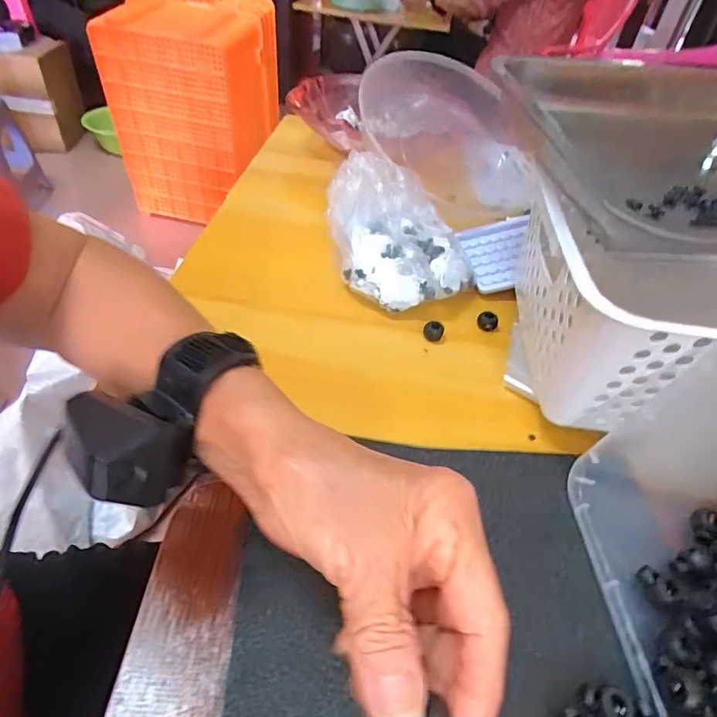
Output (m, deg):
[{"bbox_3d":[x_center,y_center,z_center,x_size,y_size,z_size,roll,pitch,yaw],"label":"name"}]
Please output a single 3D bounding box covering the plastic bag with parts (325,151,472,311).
[{"bbox_3d":[0.027,-0.131,0.462,0.110,0.063,0.189,-10,47,-17],"label":"plastic bag with parts"}]

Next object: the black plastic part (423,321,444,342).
[{"bbox_3d":[0.064,-0.024,0.404,0.016,0.013,0.012,20,45,13],"label":"black plastic part"}]

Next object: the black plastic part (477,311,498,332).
[{"bbox_3d":[0.115,-0.033,0.423,0.018,0.012,0.015,18,45,11],"label":"black plastic part"}]

